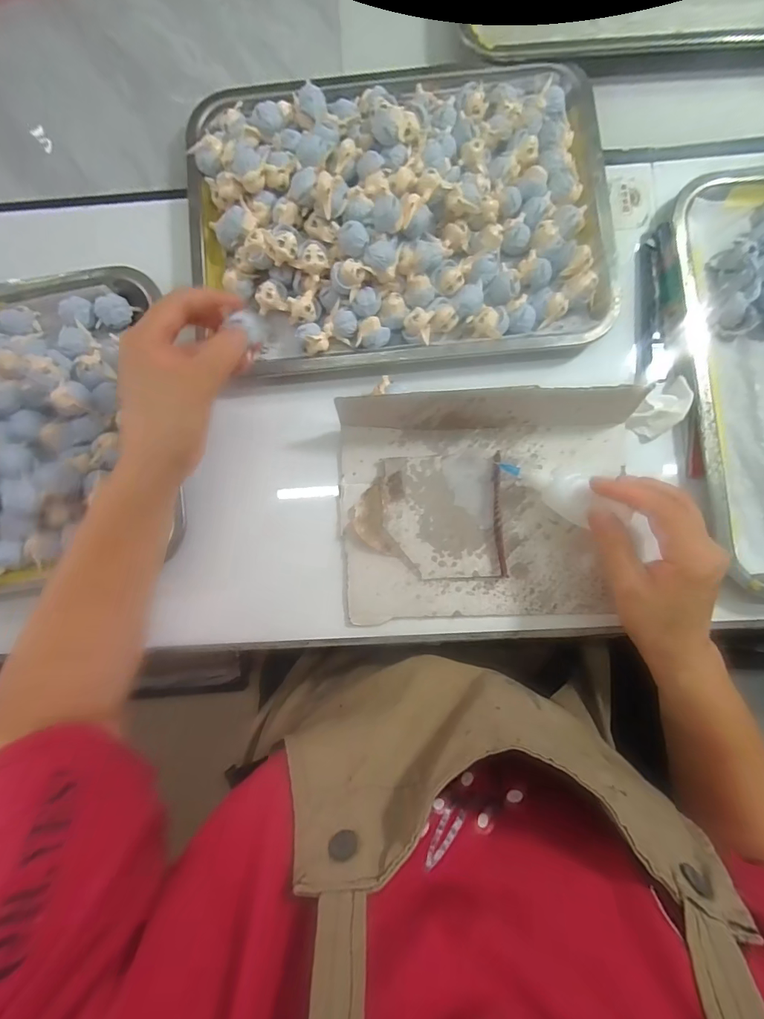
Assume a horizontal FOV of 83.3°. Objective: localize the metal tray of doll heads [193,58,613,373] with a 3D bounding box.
[{"bbox_3d":[0.013,-0.248,0.354,0.347,0.045,0.254,-5,85,3],"label":"metal tray of doll heads"}]

